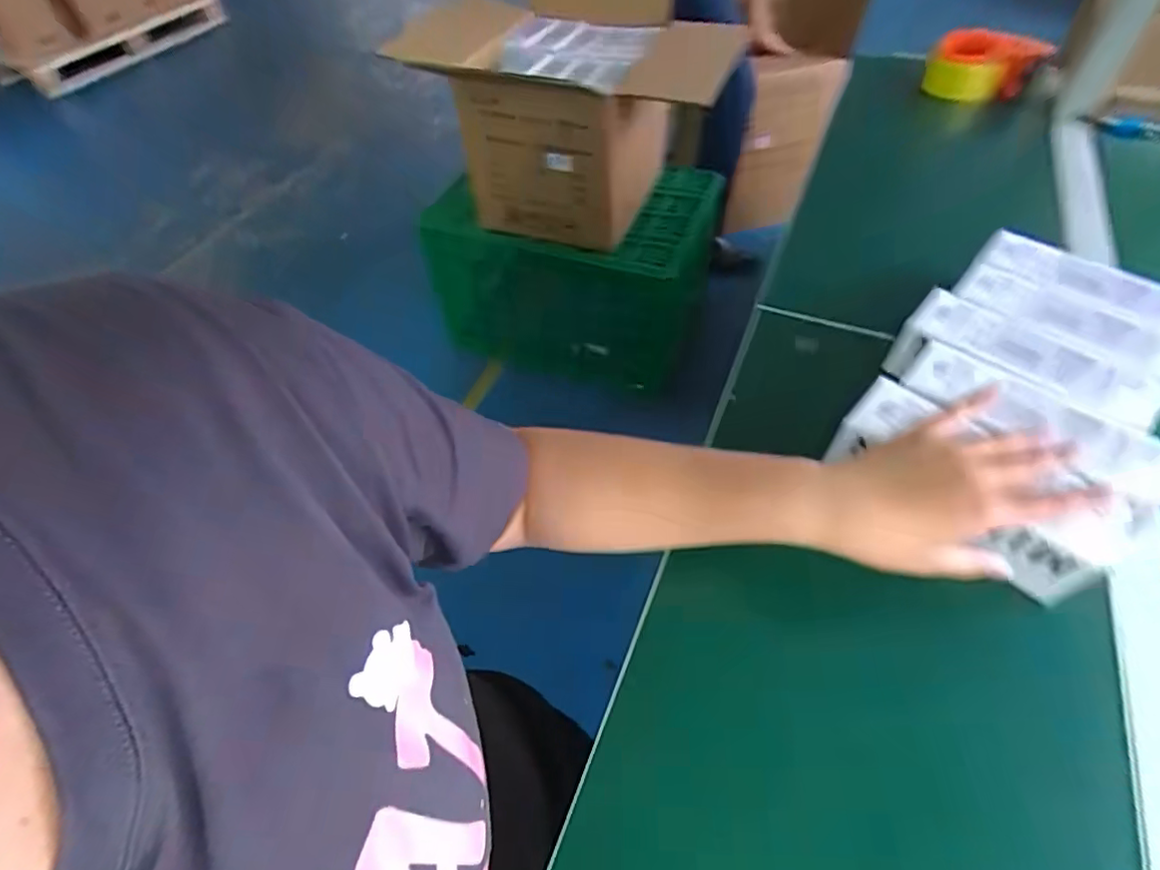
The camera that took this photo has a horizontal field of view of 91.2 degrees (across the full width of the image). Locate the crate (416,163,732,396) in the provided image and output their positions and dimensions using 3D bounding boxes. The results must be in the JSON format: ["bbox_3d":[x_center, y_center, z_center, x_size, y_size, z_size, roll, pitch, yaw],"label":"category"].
[{"bbox_3d":[-0.042,-0.421,1.549,0.710,0.425,0.352,12,54,12],"label":"crate"}]

